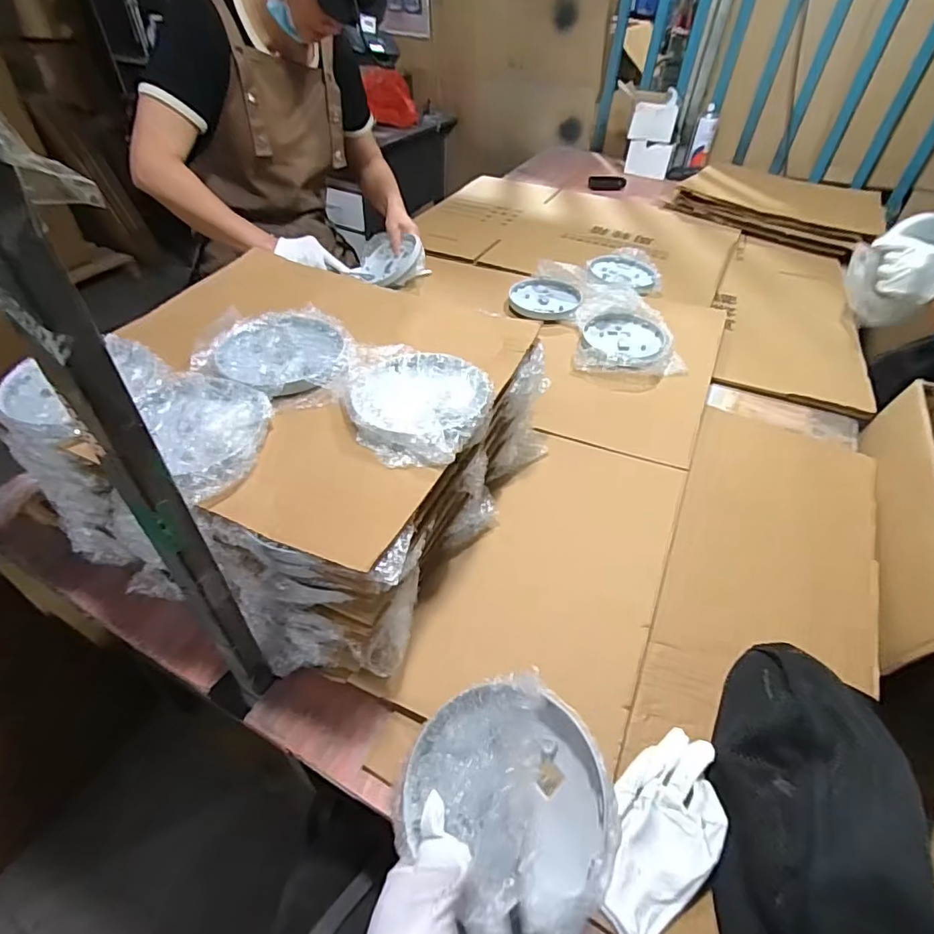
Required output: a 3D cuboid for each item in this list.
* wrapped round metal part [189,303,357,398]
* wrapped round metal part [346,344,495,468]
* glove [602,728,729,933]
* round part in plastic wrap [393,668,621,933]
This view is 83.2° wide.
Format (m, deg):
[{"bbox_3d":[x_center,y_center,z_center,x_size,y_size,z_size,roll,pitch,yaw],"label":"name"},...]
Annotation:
[{"bbox_3d":[-0.210,-0.128,0.583,0.163,0.021,0.142,-6,47,-9],"label":"wrapped round metal part"},{"bbox_3d":[-0.048,-0.070,0.536,0.140,0.022,0.173,-2,46,-6],"label":"wrapped round metal part"},{"bbox_3d":[0.160,0.294,0.428,0.085,0.022,0.166,26,50,20],"label":"glove"},{"bbox_3d":[0.025,0.223,0.345,0.137,0.045,0.137,-38,54,-13],"label":"round part in plastic wrap"}]

